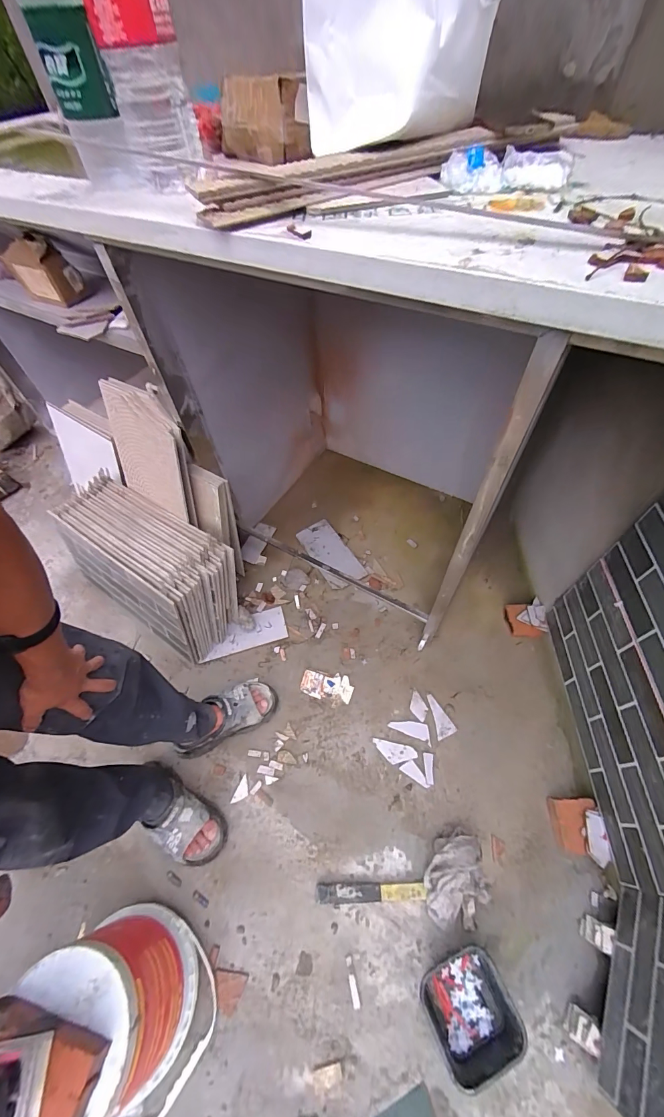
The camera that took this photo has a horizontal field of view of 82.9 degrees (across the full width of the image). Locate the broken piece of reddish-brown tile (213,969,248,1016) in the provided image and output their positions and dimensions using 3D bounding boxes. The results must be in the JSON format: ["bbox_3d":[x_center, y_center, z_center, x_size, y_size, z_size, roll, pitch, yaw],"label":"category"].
[{"bbox_3d":[-0.225,0.936,0.809,0.068,0.021,0.064,5,56,7],"label":"broken piece of reddish-brown tile"}]

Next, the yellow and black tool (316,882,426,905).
[{"bbox_3d":[0.091,0.787,0.887,0.251,0.029,0.035,-3,56,1],"label":"yellow and black tool"}]

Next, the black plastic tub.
[{"bbox_3d":[0.274,0.902,0.750,0.165,0.072,0.152,-21,57,-10],"label":"black plastic tub"}]

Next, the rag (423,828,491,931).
[{"bbox_3d":[0.286,0.740,0.867,0.151,0.083,0.166,-10,56,-3],"label":"rag"}]

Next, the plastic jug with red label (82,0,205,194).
[{"bbox_3d":[-0.290,-0.773,0.548,0.118,0.319,0.129,-14,56,-6],"label":"plastic jug with red label"}]

